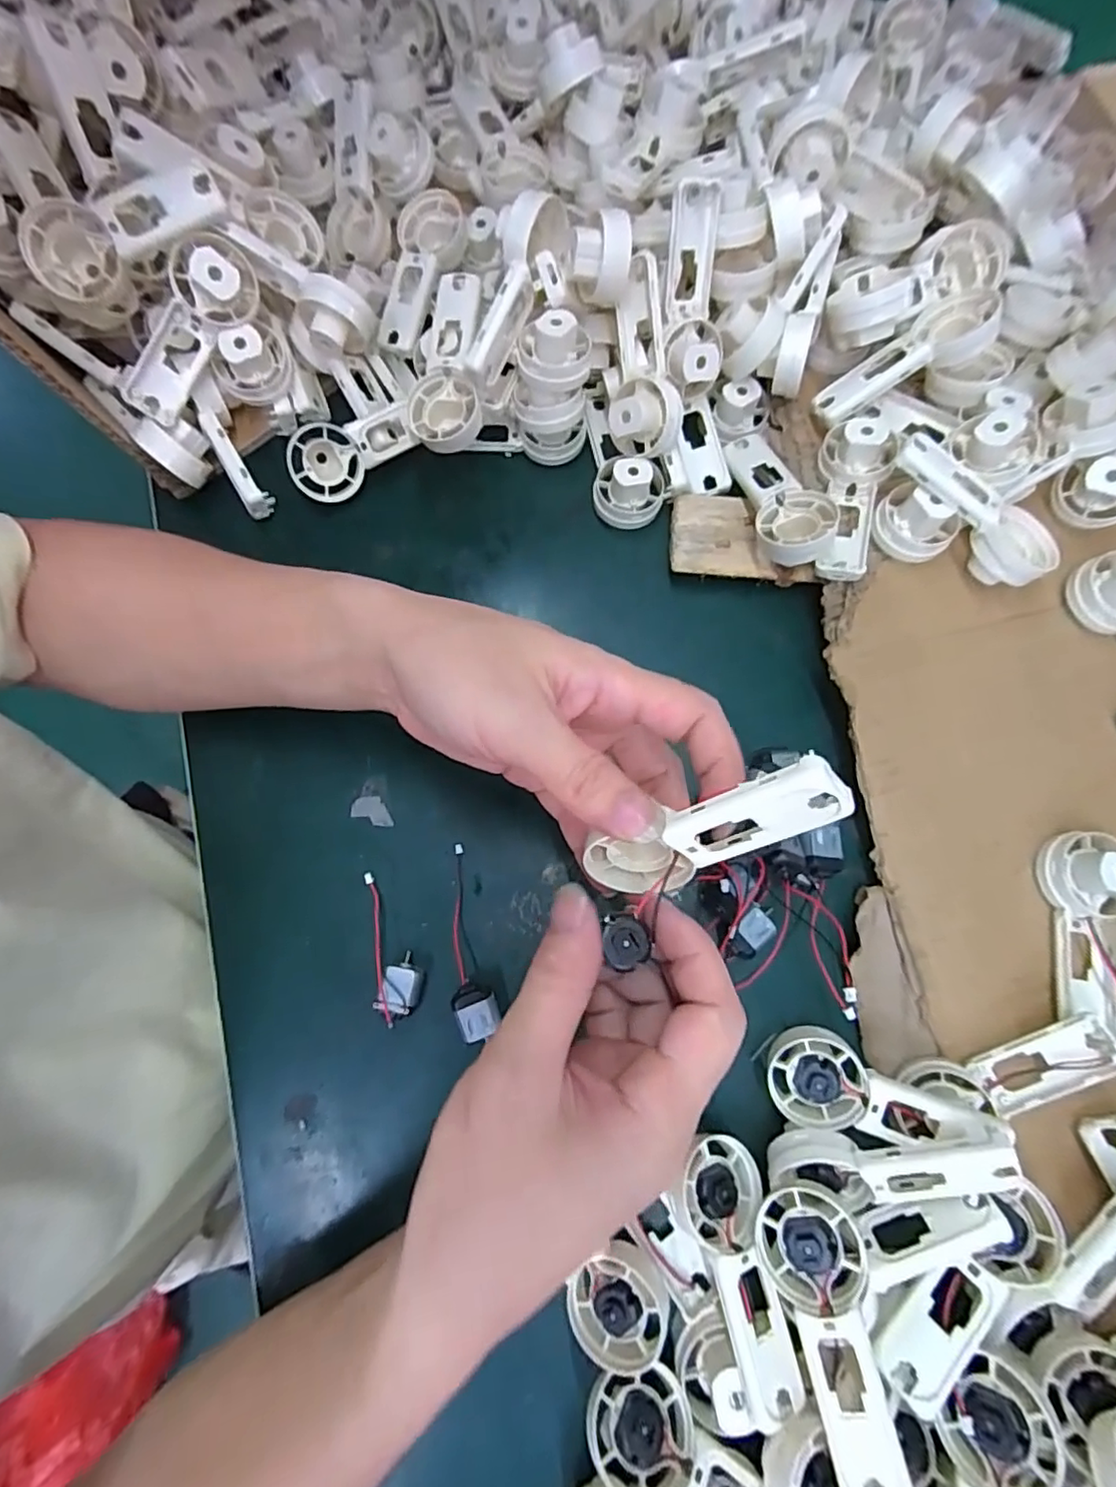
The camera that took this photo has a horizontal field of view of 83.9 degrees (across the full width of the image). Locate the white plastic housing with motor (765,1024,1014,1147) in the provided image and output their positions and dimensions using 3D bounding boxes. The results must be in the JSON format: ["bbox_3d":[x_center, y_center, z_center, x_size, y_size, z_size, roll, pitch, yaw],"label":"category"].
[{"bbox_3d":[0.135,0.149,0.263,0.087,0.016,0.041,7,76,23],"label":"white plastic housing with motor"}]

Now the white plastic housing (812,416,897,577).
[{"bbox_3d":[0.154,-0.129,0.327,0.035,0.024,0.085,17,77,4],"label":"white plastic housing"}]

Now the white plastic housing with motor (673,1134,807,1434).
[{"bbox_3d":[0.073,0.213,0.252,0.037,0.022,0.091,-11,77,-3],"label":"white plastic housing with motor"}]

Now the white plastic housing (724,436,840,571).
[{"bbox_3d":[0.119,-0.135,0.334,0.040,0.018,0.090,-14,63,-4],"label":"white plastic housing"}]

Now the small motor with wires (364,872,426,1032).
[{"bbox_3d":[-0.079,0.097,0.299,0.020,0.017,0.068,-13,77,-3],"label":"small motor with wires"}]

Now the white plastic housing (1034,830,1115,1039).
[{"bbox_3d":[0.241,0.083,0.278,0.033,0.027,0.086,4,77,1],"label":"white plastic housing"}]

